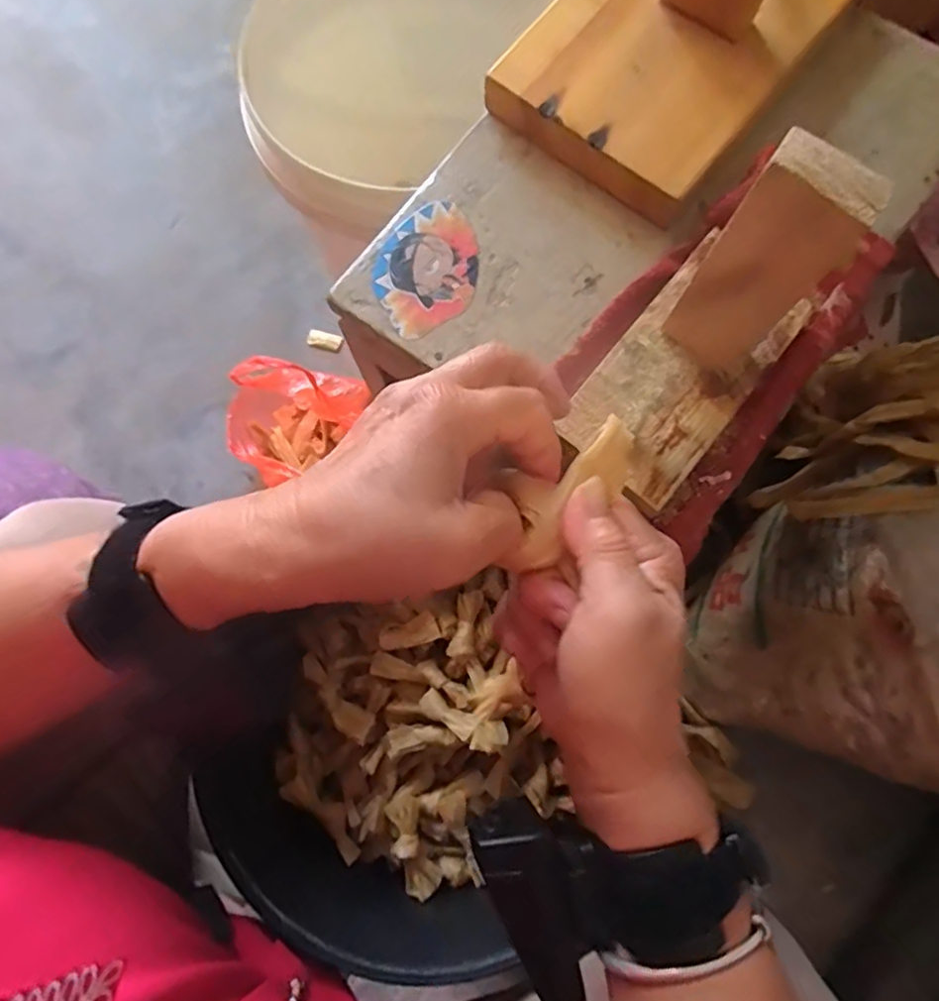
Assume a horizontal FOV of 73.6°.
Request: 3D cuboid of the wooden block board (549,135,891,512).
[{"bbox_3d":[0.110,-0.079,0.270,0.071,0.121,0.131,39,81,8],"label":"wooden block board"}]

